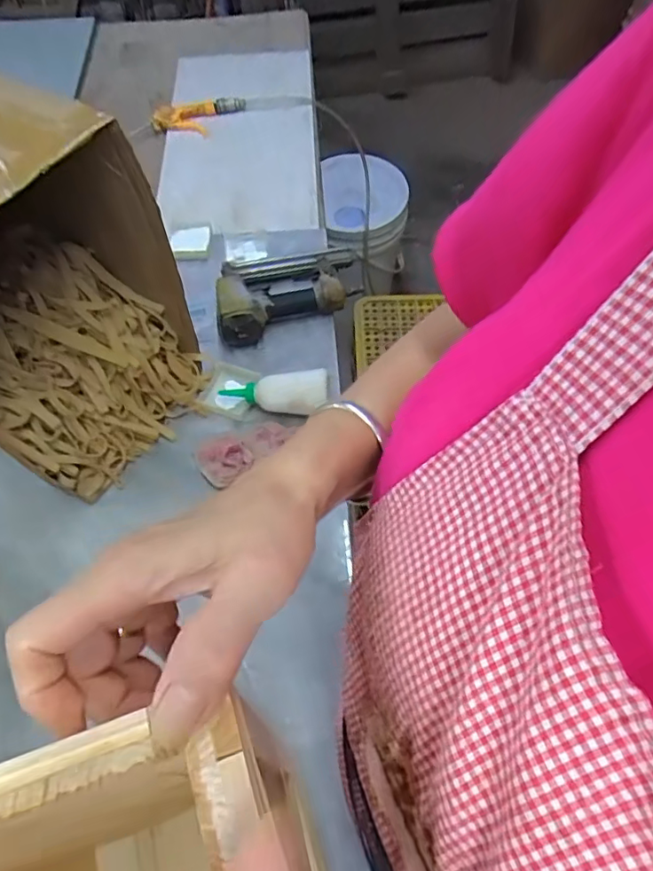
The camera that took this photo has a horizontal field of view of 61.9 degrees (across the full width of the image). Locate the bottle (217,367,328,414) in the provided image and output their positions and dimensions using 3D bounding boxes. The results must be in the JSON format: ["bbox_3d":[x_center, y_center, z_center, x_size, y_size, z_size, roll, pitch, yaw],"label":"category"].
[{"bbox_3d":[-0.074,-0.055,0.761,0.151,0.046,0.054,-5,61,-3],"label":"bottle"}]

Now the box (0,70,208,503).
[{"bbox_3d":[-0.336,-0.144,0.618,0.329,0.401,0.278,26,64,14],"label":"box"}]

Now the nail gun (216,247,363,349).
[{"bbox_3d":[-0.066,-0.244,0.852,0.233,0.069,0.156,-17,62,-9],"label":"nail gun"}]

